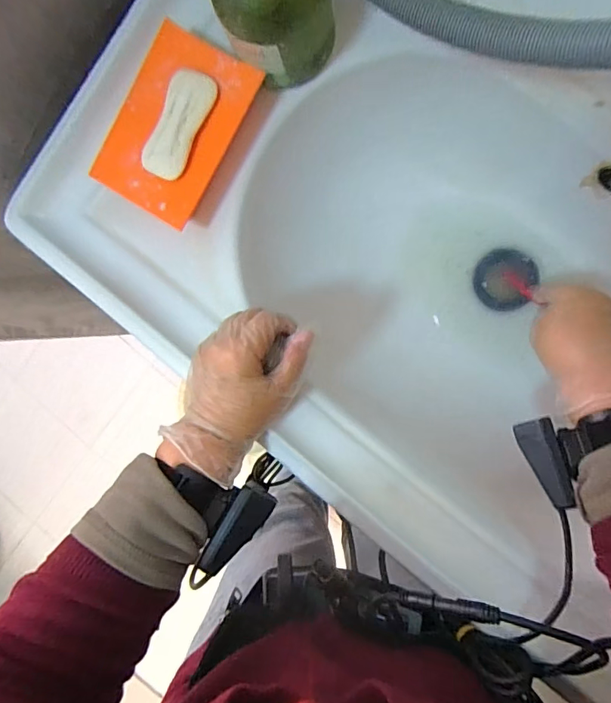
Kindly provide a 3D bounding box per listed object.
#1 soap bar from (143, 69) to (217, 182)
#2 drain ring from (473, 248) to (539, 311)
[{"bbox_3d":[-0.104,-0.184,0.364,0.039,0.006,0.085,28,97,6],"label":"soap bar"},{"bbox_3d":[0.218,-0.078,0.489,0.062,0.008,0.065,1,94,9],"label":"drain ring"}]

